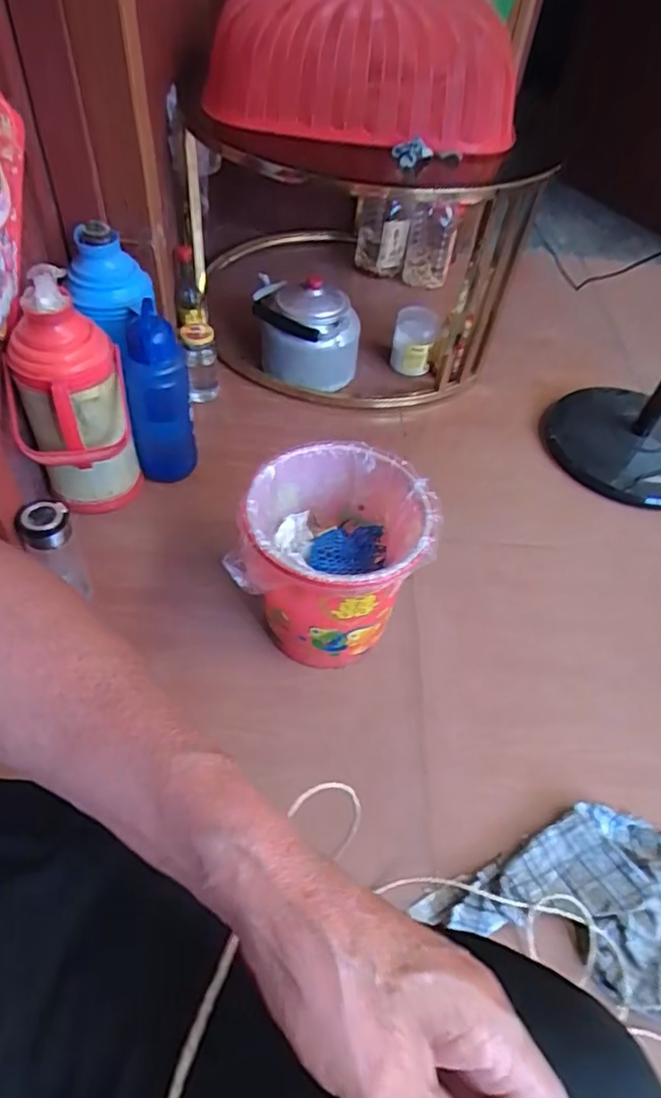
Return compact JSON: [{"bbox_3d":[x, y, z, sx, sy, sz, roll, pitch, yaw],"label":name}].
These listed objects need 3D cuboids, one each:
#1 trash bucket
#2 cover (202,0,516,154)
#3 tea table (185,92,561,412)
[{"bbox_3d":[0.012,0.025,0.898,0.237,0.268,0.245,3,51,-4],"label":"trash bucket"},{"bbox_3d":[0.049,-0.985,1.198,0.521,0.247,0.572,-20,55,-19],"label":"cover"},{"bbox_3d":[0.059,-0.734,1.411,0.681,0.457,0.728,-1,51,-5],"label":"tea table"}]

